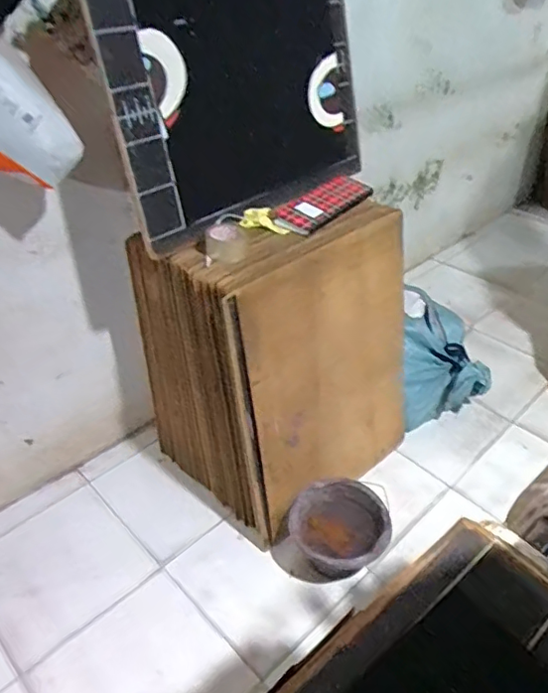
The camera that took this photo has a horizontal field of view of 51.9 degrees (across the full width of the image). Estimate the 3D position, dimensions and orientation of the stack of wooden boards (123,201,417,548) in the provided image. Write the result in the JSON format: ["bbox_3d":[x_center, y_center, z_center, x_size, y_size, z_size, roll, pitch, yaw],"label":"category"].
[{"bbox_3d":[0.034,0.004,1.628,0.523,0.757,0.636,32,48,33],"label":"stack of wooden boards"}]

